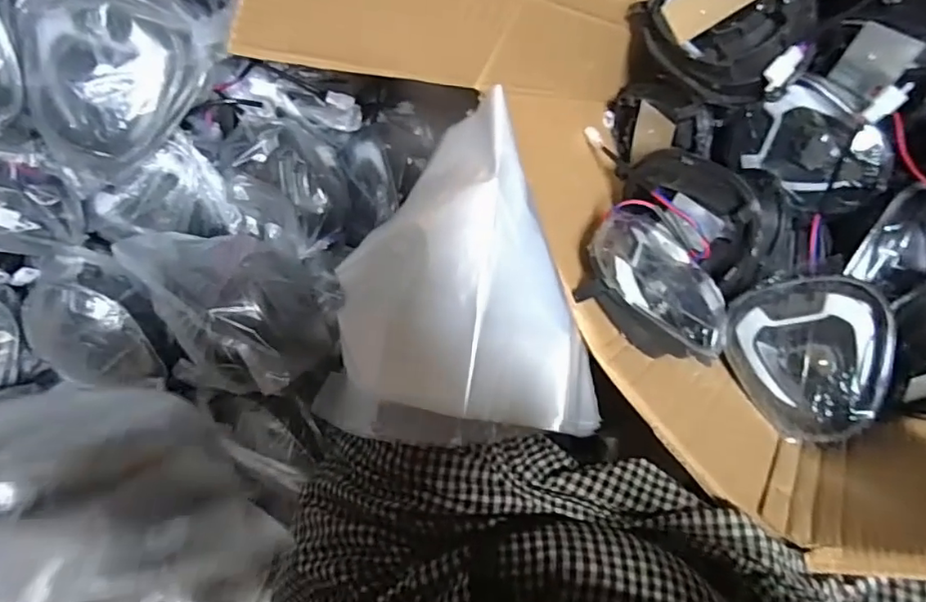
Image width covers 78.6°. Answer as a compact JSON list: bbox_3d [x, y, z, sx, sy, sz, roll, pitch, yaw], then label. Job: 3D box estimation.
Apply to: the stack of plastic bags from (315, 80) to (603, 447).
[{"bbox_3d":[0.001,-0.022,0.438,0.203,0.080,0.249,1,87,6],"label":"stack of plastic bags"}]

